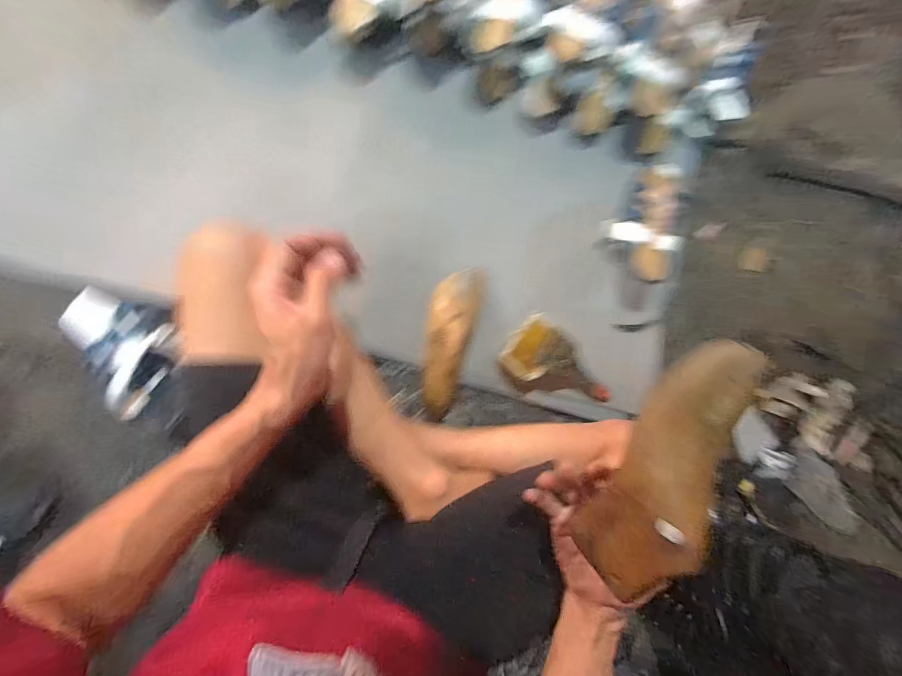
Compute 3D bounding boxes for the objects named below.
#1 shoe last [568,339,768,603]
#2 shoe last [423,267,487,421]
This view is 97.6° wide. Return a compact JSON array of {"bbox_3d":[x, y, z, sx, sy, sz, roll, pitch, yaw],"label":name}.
[{"bbox_3d":[0.153,0.105,0.286,0.054,0.070,0.219,10,112,-8],"label":"shoe last"},{"bbox_3d":[-0.005,0.005,0.628,0.077,0.048,0.231,15,85,-8],"label":"shoe last"}]

